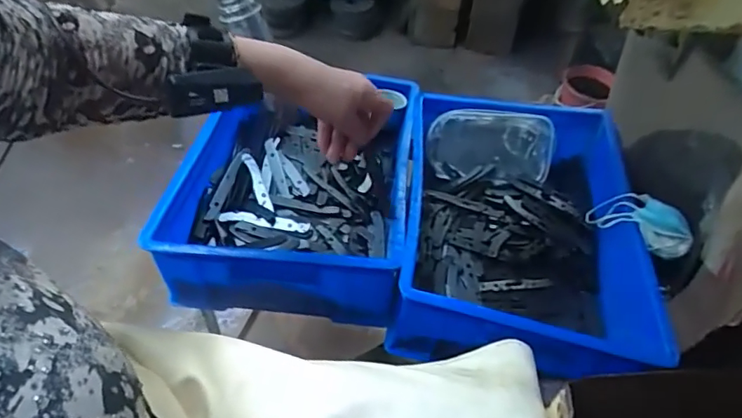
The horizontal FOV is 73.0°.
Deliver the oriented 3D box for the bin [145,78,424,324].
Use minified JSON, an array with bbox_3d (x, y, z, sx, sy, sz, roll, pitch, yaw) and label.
[{"bbox_3d":[-0.092,-0.054,0.732,0.290,0.126,0.400,5,50,2],"label":"bin"}]

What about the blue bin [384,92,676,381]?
[{"bbox_3d":[0.200,0.013,0.695,0.304,0.125,0.428,6,50,2],"label":"blue bin"}]

